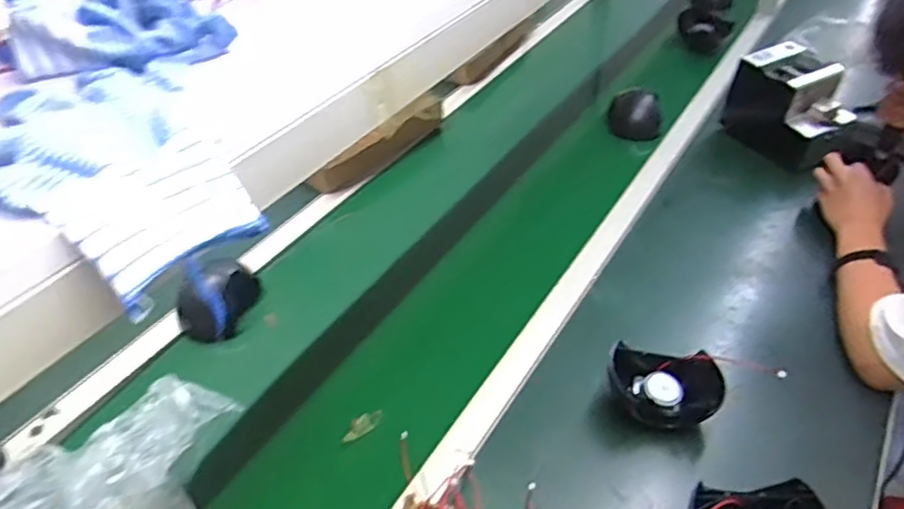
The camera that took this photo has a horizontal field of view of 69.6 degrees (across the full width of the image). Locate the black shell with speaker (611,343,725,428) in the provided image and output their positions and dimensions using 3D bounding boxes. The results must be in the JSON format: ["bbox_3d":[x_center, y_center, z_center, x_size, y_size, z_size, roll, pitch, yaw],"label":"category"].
[{"bbox_3d":[0.249,0.162,0.764,0.131,0.060,0.087,6,43,9],"label":"black shell with speaker"}]

